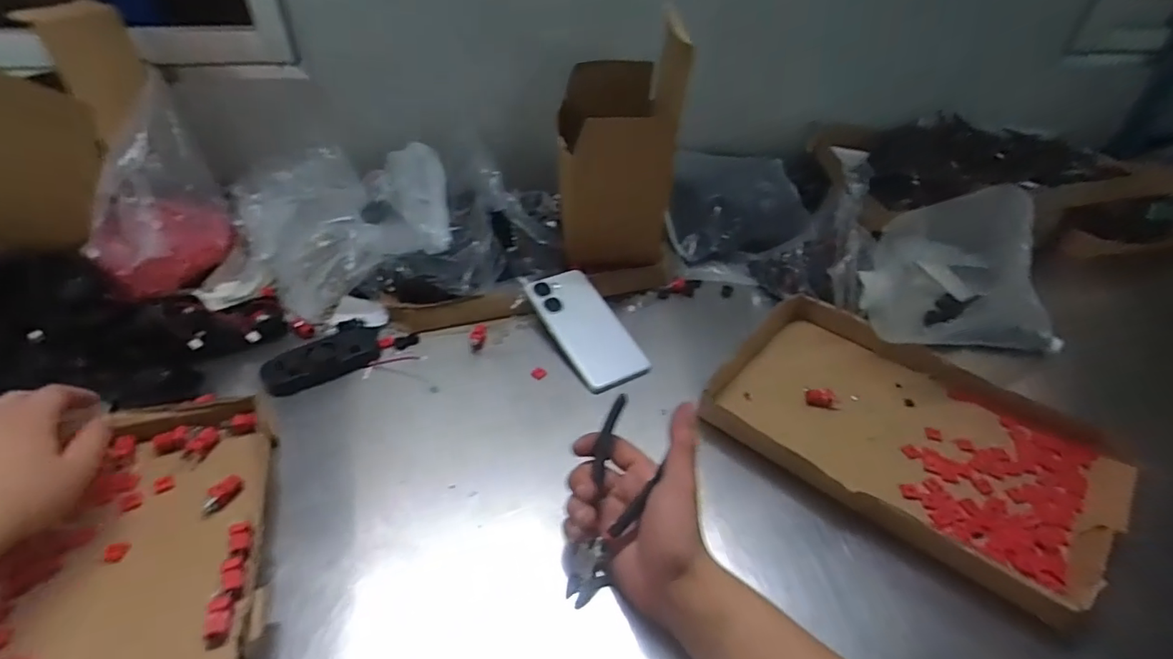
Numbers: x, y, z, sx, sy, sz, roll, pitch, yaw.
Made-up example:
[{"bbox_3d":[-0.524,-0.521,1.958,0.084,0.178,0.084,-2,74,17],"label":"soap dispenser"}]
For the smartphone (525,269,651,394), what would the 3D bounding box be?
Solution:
[{"bbox_3d":[-0.001,-0.004,0.606,0.075,0.010,0.160,-22,58,-18],"label":"smartphone"}]

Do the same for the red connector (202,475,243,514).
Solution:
[{"bbox_3d":[-0.294,0.132,0.439,0.011,0.014,0.032,26,46,26],"label":"red connector"}]

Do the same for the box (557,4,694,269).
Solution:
[{"bbox_3d":[0.036,-0.223,0.676,0.123,0.239,0.159,-2,40,-4],"label":"box"}]

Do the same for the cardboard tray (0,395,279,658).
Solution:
[{"bbox_3d":[-0.406,0.172,0.381,0.330,0.038,0.262,-11,44,-14],"label":"cardboard tray"}]

